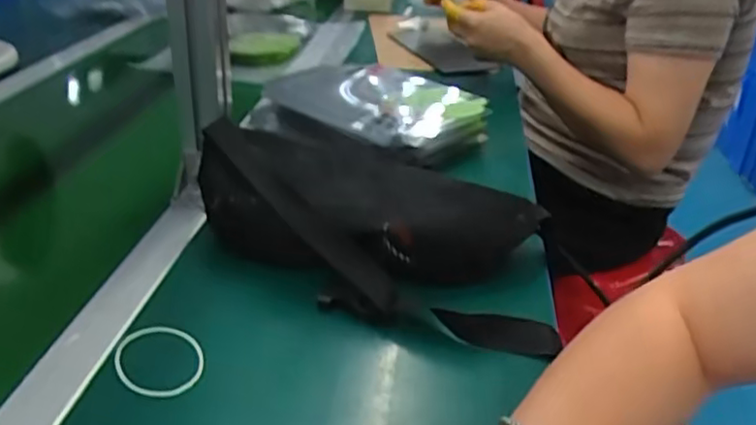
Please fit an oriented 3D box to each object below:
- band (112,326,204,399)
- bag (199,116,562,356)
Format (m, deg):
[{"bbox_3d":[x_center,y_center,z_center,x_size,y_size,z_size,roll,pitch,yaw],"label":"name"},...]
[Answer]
[{"bbox_3d":[-0.142,0.094,0.429,0.052,0.008,0.065,-12,35,-26],"label":"band"},{"bbox_3d":[-0.009,0.010,0.528,0.277,0.092,0.149,10,29,12],"label":"bag"}]

